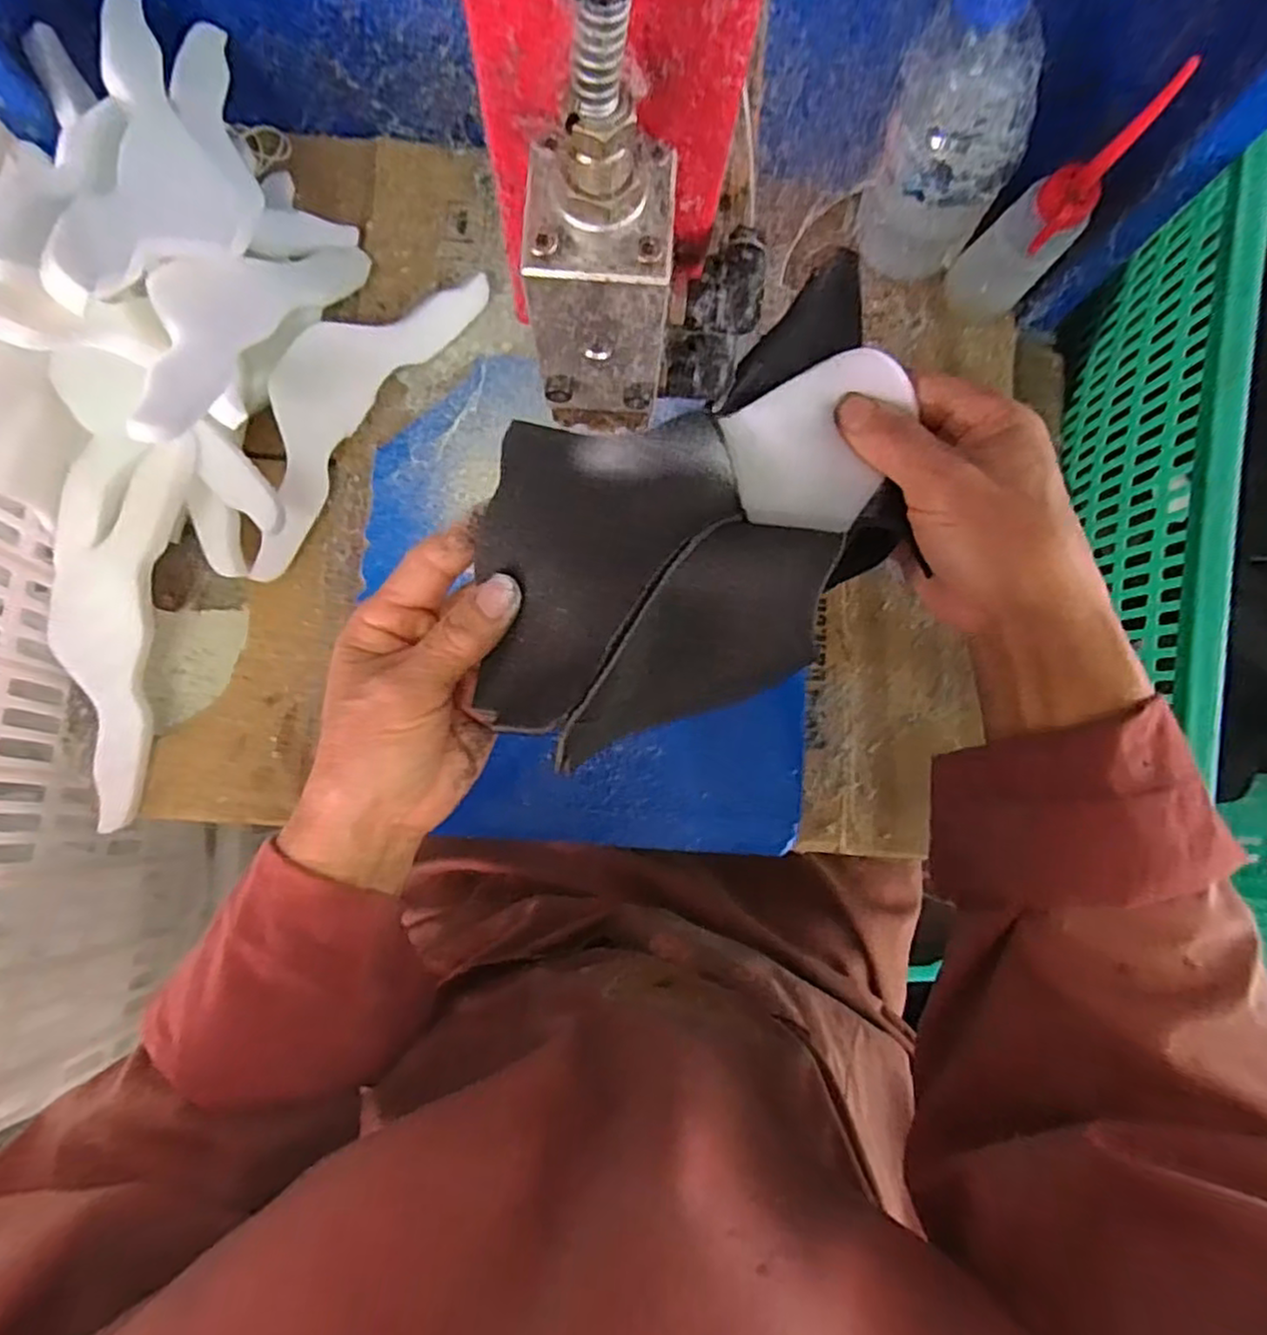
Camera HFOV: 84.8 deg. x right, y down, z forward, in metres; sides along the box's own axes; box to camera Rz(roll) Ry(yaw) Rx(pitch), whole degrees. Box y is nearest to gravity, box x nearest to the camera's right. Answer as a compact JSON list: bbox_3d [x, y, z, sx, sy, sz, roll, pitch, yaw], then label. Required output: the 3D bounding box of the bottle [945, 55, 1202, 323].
[{"bbox_3d":[0.255,-0.278,0.429,0.054,0.173,0.047,38,82,1],"label":"bottle"}]

